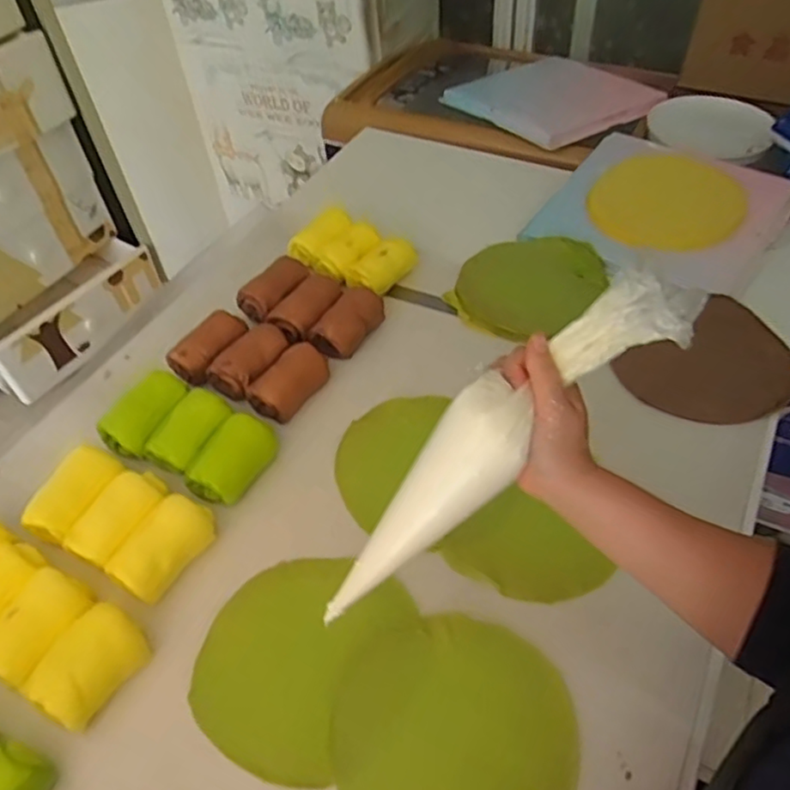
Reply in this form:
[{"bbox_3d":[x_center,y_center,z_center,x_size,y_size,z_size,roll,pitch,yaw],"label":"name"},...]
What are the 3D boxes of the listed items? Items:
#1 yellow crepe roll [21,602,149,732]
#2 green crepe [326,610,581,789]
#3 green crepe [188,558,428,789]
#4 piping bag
[{"bbox_3d":[-0.276,0.246,0.585,0.063,0.063,0.098,23,55,22],"label":"yellow crepe roll"},{"bbox_3d":[0.049,0.286,0.554,0.202,0.009,0.191,-2,49,3],"label":"green crepe"},{"bbox_3d":[-0.093,0.238,0.602,0.169,0.010,0.194,22,55,22],"label":"green crepe"},{"bbox_3d":[0.063,0.044,0.488,0.366,0.053,0.065,-45,53,11],"label":"piping bag"}]

